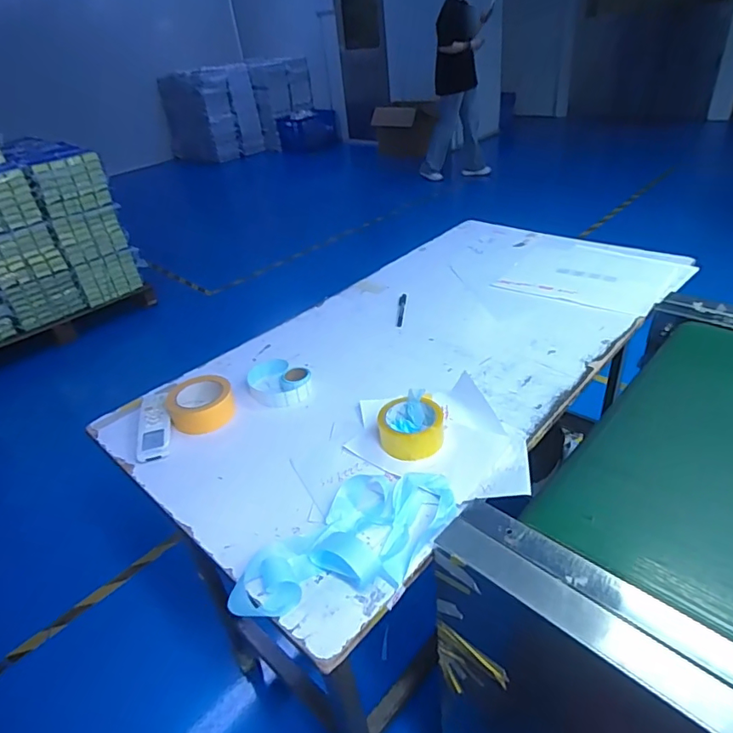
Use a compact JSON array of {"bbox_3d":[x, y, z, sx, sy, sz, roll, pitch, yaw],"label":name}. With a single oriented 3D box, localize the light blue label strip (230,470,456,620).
[{"bbox_3d":[-0.017,0.214,0.626,0.142,0.043,0.285,25,45,39],"label":"light blue label strip"}]

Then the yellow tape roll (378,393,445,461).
[{"bbox_3d":[0.069,0.093,0.782,0.098,0.047,0.099,-5,34,4],"label":"yellow tape roll"}]

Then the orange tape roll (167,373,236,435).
[{"bbox_3d":[-0.292,0.064,0.887,0.113,0.049,0.097,6,36,20],"label":"orange tape roll"}]

